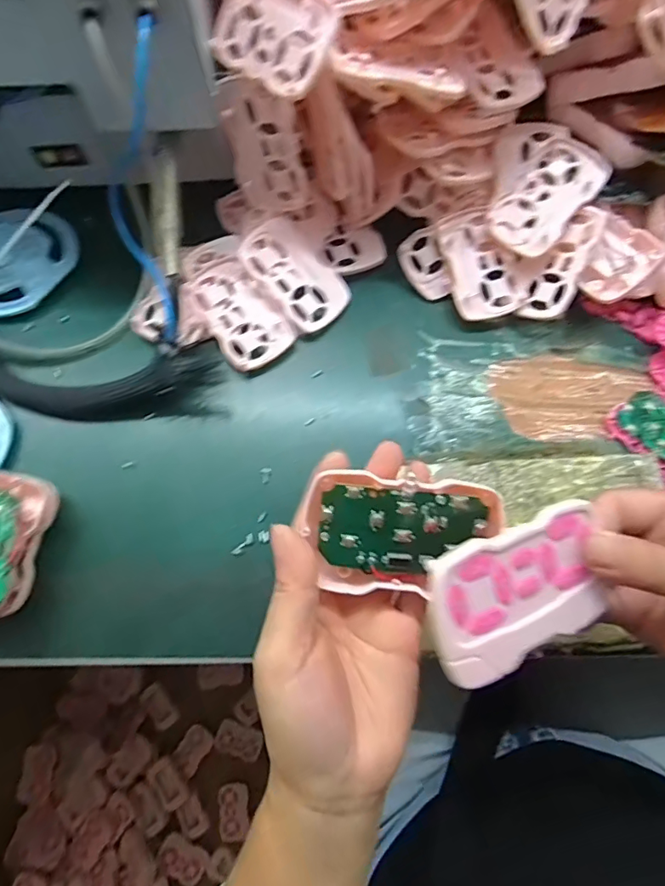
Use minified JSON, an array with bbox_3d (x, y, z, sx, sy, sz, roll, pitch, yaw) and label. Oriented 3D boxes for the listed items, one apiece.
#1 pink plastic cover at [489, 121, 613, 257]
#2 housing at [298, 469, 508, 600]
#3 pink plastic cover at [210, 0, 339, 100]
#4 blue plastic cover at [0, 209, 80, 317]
[{"bbox_3d":[0.155,-0.200,0.383,0.082,0.008,0.093,42,98,13],"label":"pink plastic cover"},{"bbox_3d":[0.032,0.040,0.228,0.082,0.015,0.051,6,96,-1],"label":"housing"},{"bbox_3d":[-0.040,-0.253,0.306,0.089,0.008,0.055,41,116,19],"label":"pink plastic cover"},{"bbox_3d":[-0.269,-0.149,0.414,0.094,0.017,0.101,15,72,3],"label":"blue plastic cover"}]

